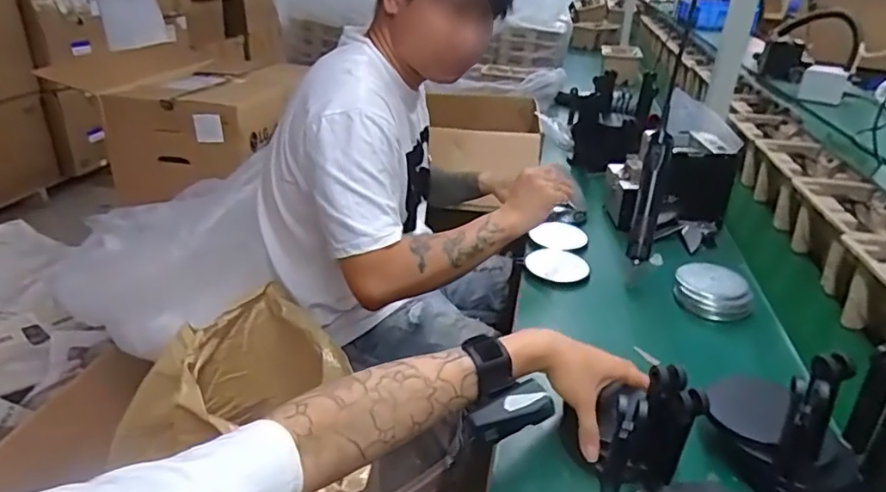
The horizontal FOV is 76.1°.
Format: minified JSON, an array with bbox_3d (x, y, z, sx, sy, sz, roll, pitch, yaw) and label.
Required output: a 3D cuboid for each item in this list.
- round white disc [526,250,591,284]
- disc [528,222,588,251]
[{"bbox_3d":[0.177,0.027,0.881,0.094,0.012,0.103,2,27,-1],"label":"round white disc"},{"bbox_3d":[0.201,-0.019,0.969,0.089,0.016,0.088,2,27,-1],"label":"disc"}]

